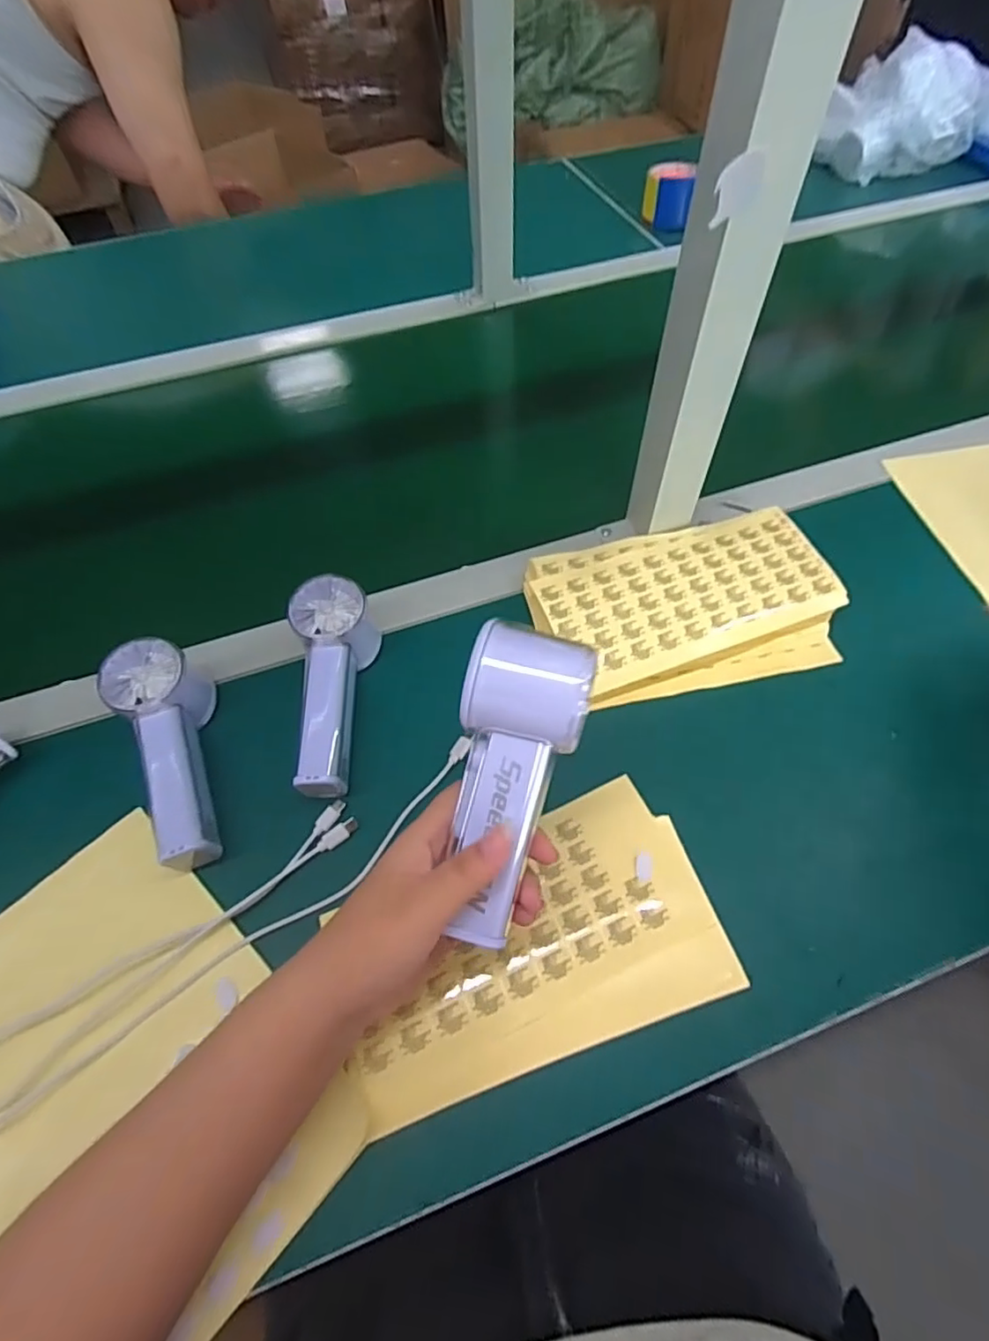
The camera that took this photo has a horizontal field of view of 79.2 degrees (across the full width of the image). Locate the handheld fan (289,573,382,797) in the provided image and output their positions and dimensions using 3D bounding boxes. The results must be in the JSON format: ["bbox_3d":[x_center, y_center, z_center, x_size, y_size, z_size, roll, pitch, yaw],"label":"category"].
[{"bbox_3d":[-0.113,0.010,0.424,0.054,0.057,0.151,-6,57,-3],"label":"handheld fan"}]

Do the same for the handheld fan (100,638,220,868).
[{"bbox_3d":[-0.218,0.056,0.404,0.051,0.060,0.153,-19,74,-11],"label":"handheld fan"}]

